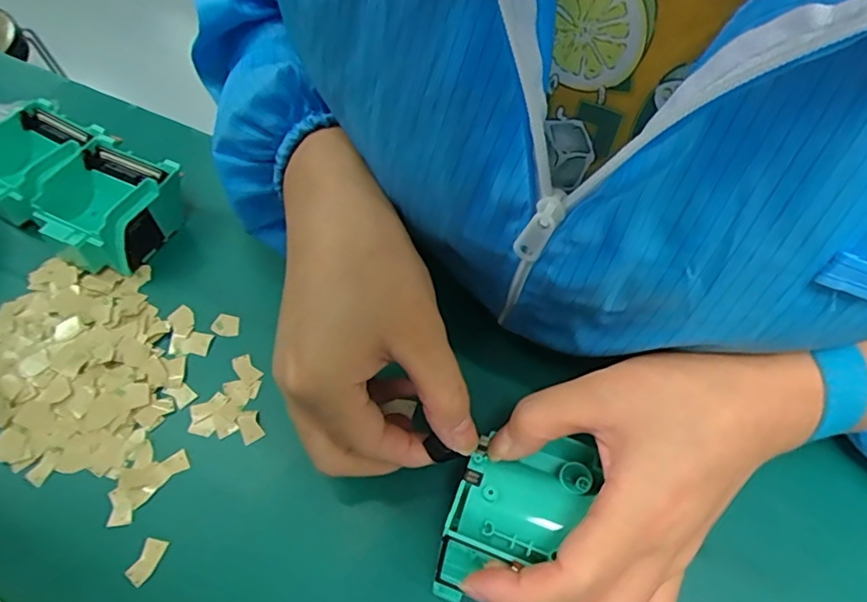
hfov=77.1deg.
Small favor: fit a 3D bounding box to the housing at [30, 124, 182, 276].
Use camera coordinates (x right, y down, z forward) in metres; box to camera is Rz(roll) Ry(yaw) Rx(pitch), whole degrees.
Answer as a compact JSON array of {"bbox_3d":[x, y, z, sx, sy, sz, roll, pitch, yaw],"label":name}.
[{"bbox_3d":[-0.213,-0.064,0.360,0.073,0.036,0.081,19,61,13],"label":"housing"}]

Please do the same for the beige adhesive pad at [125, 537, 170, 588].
[{"bbox_3d":[-0.139,0.125,0.262,0.012,0.004,0.021,18,61,12],"label":"beige adhesive pad"}]

